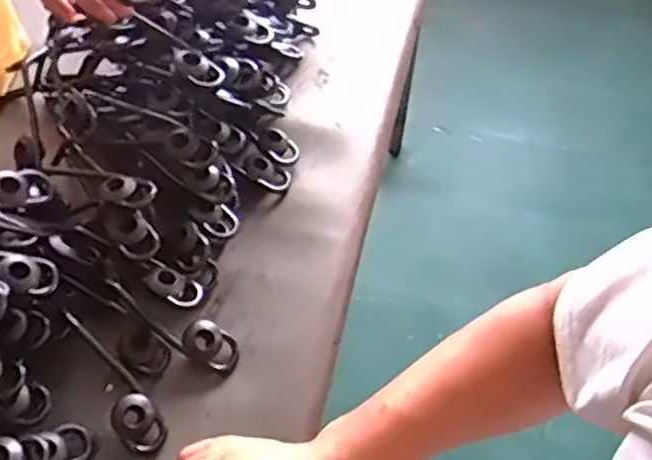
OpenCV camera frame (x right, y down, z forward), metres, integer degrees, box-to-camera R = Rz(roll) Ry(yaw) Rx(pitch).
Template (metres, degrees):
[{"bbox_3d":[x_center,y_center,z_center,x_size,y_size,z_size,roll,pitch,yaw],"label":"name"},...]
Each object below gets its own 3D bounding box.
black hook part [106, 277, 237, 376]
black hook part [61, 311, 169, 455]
[{"bbox_3d":[-0.128,0.080,0.582,0.123,0.015,0.033,31,59,-7],"label":"black hook part"},{"bbox_3d":[-0.170,0.120,0.554,0.034,0.021,0.128,-31,83,-20],"label":"black hook part"}]

